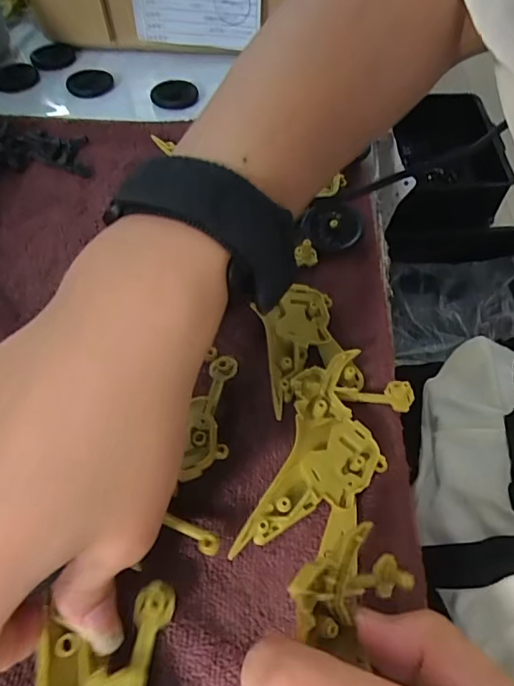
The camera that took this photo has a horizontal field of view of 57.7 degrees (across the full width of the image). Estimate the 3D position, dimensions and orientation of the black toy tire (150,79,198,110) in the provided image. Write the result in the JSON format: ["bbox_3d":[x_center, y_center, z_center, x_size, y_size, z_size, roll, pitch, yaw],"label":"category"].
[{"bbox_3d":[-0.070,-0.208,0.392,0.037,0.007,0.042,2,56,2],"label":"black toy tire"}]

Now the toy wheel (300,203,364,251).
[{"bbox_3d":[0.045,-0.071,0.285,0.035,0.012,0.029,-6,56,-4],"label":"toy wheel"}]

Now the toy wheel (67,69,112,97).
[{"bbox_3d":[-0.145,-0.228,0.406,0.035,0.008,0.038,0,56,0],"label":"toy wheel"}]

